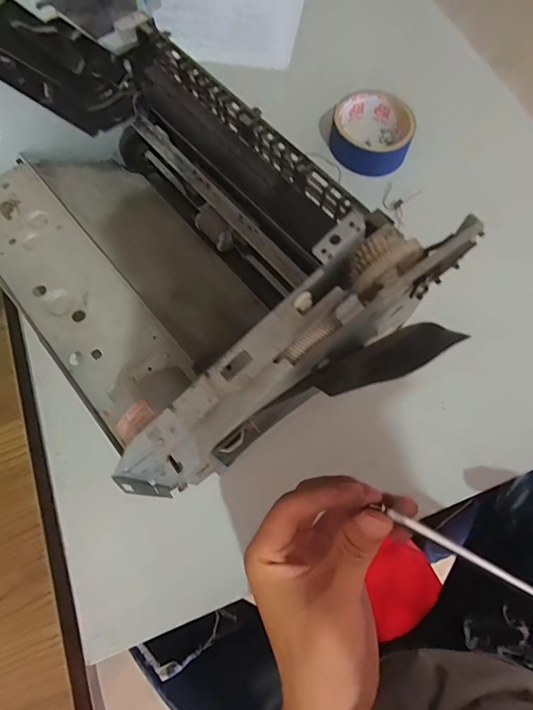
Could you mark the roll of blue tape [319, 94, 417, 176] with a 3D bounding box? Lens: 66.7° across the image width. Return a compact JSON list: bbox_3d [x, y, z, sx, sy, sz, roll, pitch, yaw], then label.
[{"bbox_3d":[0.113,-0.239,0.438,0.080,0.037,0.084,0,70,0],"label":"roll of blue tape"}]

